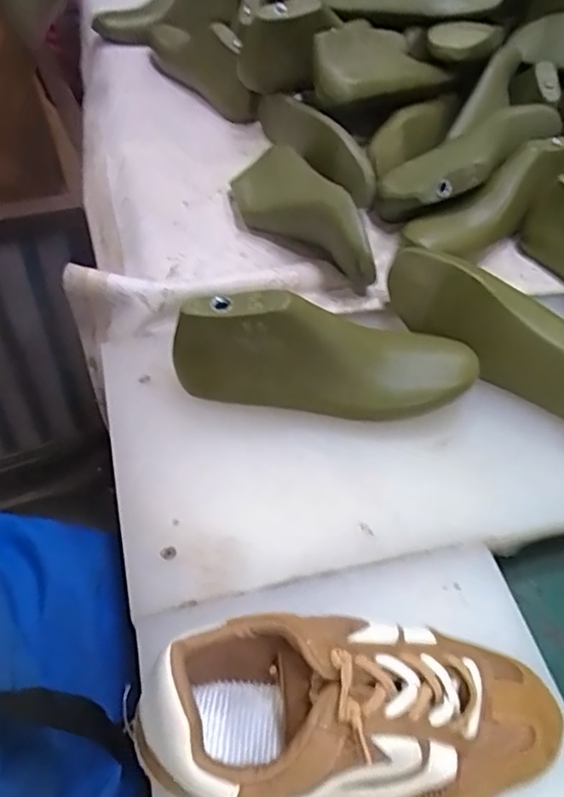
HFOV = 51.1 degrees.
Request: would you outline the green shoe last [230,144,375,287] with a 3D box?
[{"bbox_3d":[0.012,-0.186,0.580,0.079,0.065,0.218,-19,56,-17],"label":"green shoe last"}]

